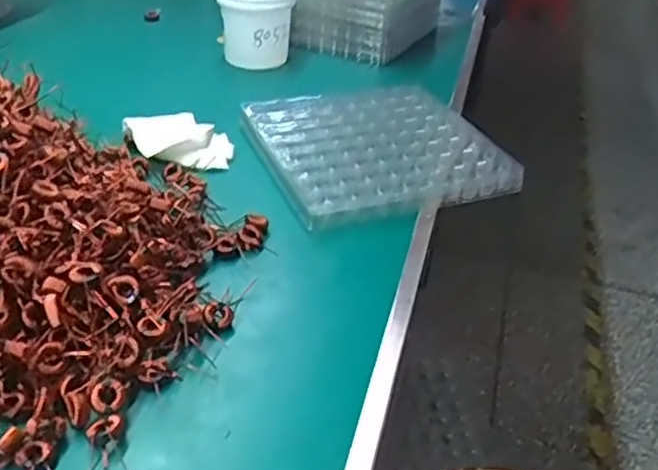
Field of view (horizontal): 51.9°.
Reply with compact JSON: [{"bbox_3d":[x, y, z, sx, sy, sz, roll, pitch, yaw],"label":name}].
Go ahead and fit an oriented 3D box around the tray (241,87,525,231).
[{"bbox_3d":[0.058,-0.124,0.909,0.285,0.043,0.290,-10,38,-22],"label":"tray"}]

